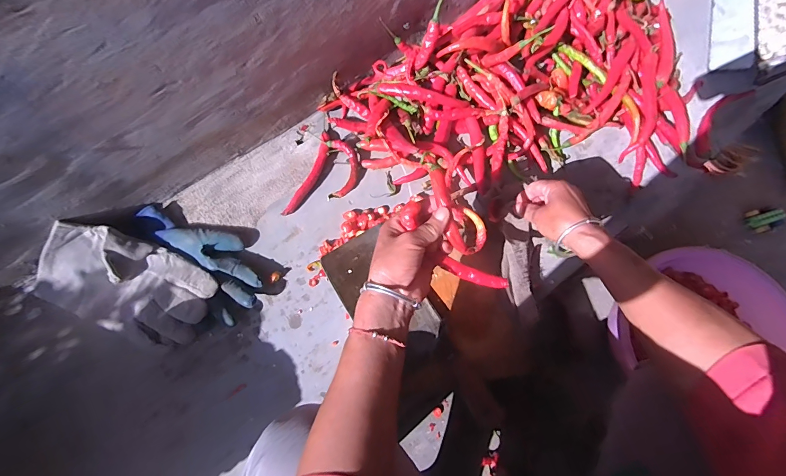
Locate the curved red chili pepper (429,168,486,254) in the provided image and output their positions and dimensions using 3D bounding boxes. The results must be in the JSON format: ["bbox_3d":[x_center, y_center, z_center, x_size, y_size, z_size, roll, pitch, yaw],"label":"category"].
[{"bbox_3d":[0.068,-0.029,0.391,0.040,0.017,0.099,-30,97,-11],"label":"curved red chili pepper"}]

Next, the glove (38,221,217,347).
[{"bbox_3d":[-0.356,0.061,0.478,0.227,0.065,0.119,19,71,7],"label":"glove"}]

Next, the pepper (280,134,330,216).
[{"bbox_3d":[-0.126,-0.098,0.553,0.023,0.015,0.144,21,71,7],"label":"pepper"}]

